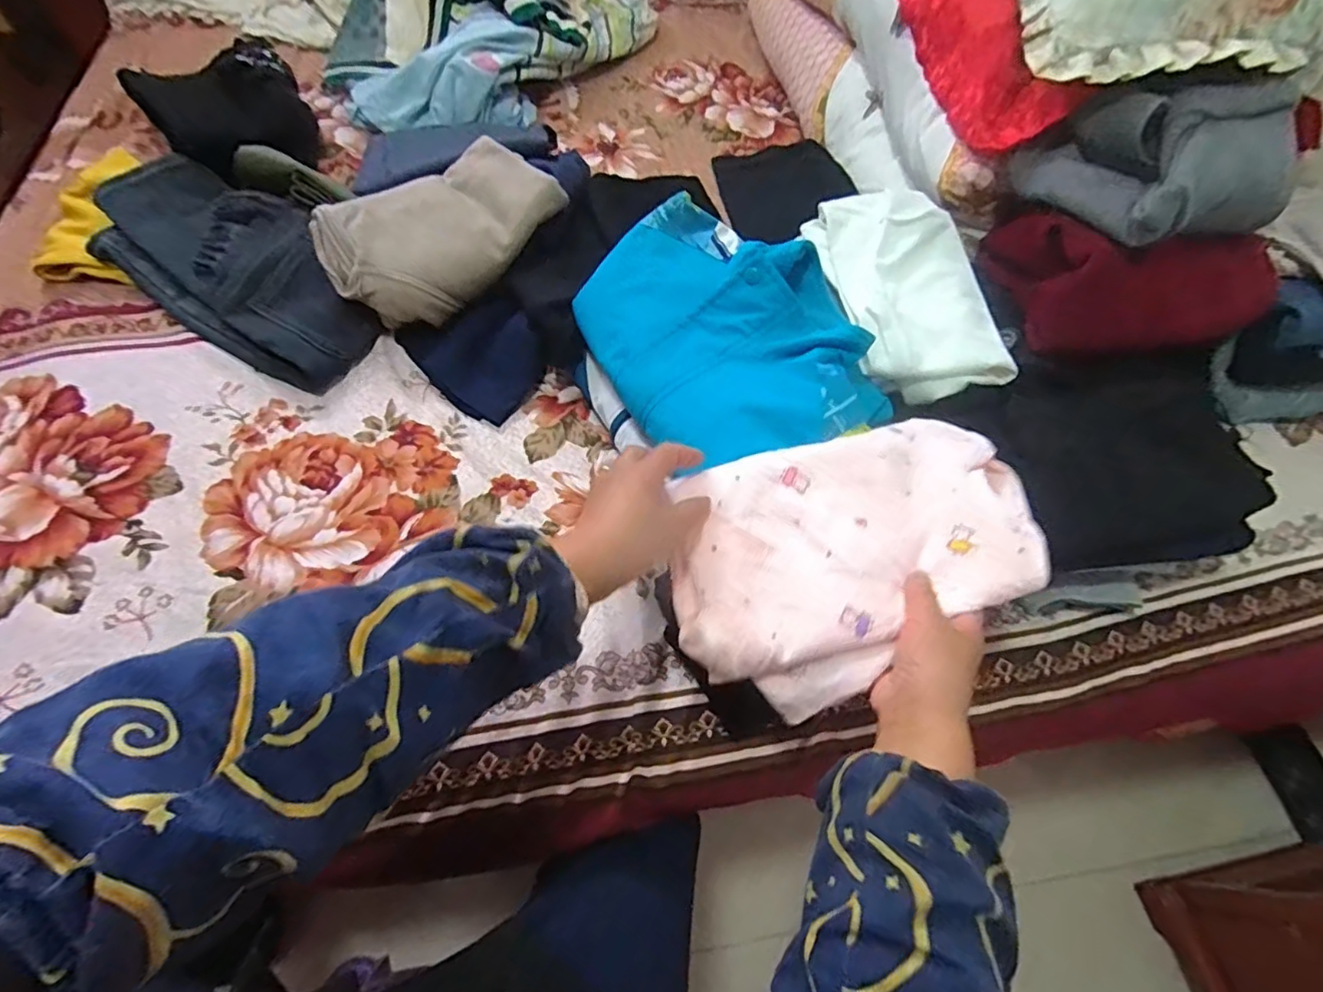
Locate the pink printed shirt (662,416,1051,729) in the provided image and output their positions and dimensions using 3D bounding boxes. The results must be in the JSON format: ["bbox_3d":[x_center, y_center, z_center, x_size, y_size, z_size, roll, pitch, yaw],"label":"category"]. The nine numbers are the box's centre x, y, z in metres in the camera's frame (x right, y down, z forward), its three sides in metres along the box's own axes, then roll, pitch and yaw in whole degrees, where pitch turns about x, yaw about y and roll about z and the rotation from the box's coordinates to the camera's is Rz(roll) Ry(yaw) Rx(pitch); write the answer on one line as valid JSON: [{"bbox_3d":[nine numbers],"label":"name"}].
[{"bbox_3d":[0.154,0.041,0.460,0.301,0.051,0.183,-16,64,-11],"label":"pink printed shirt"}]

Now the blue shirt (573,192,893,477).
[{"bbox_3d":[0.059,-0.155,0.570,0.219,0.088,0.311,-23,66,-17],"label":"blue shirt"}]

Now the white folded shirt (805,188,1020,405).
[{"bbox_3d":[0.259,-0.222,0.628,0.154,0.056,0.253,-12,63,-11],"label":"white folded shirt"}]

